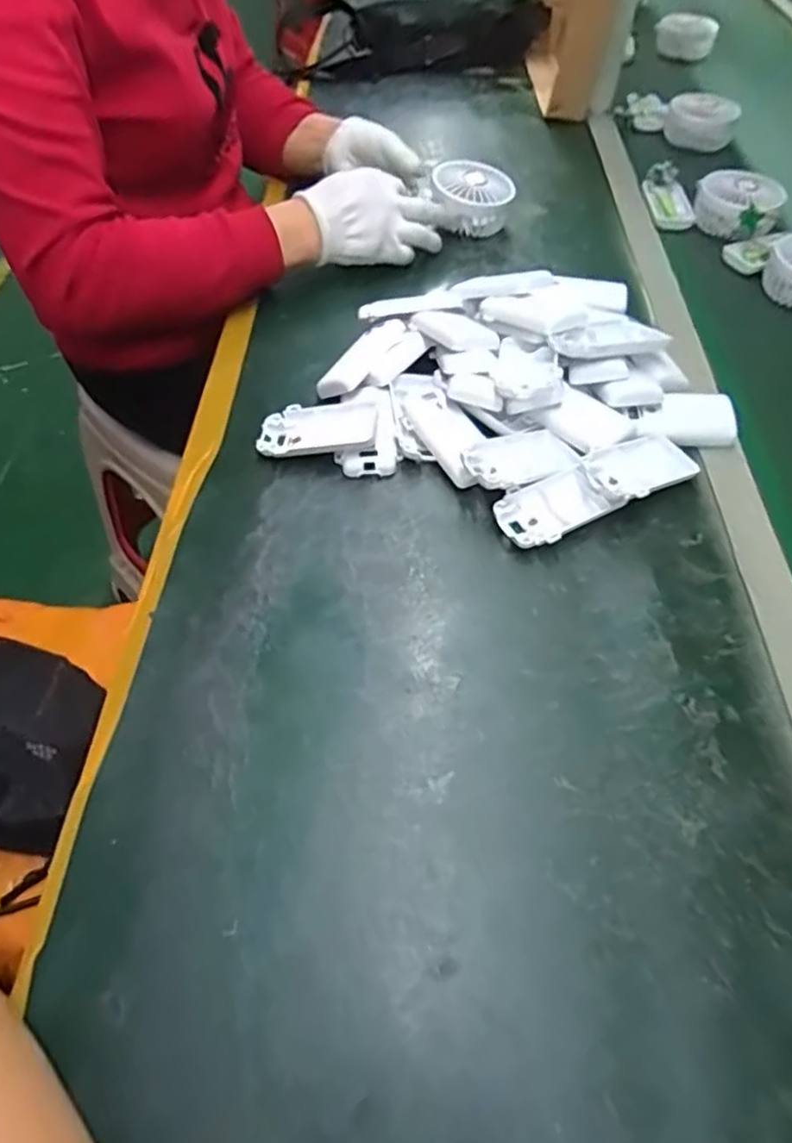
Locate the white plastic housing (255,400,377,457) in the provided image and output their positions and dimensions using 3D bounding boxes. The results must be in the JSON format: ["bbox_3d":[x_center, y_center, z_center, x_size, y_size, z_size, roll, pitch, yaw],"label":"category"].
[{"bbox_3d":[-0.060,-0.112,0.521,0.094,0.017,0.048,-2,54,16],"label":"white plastic housing"}]

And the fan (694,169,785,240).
[{"bbox_3d":[0.372,-0.401,0.724,0.070,0.047,0.089,-31,61,-22],"label":"fan"}]

